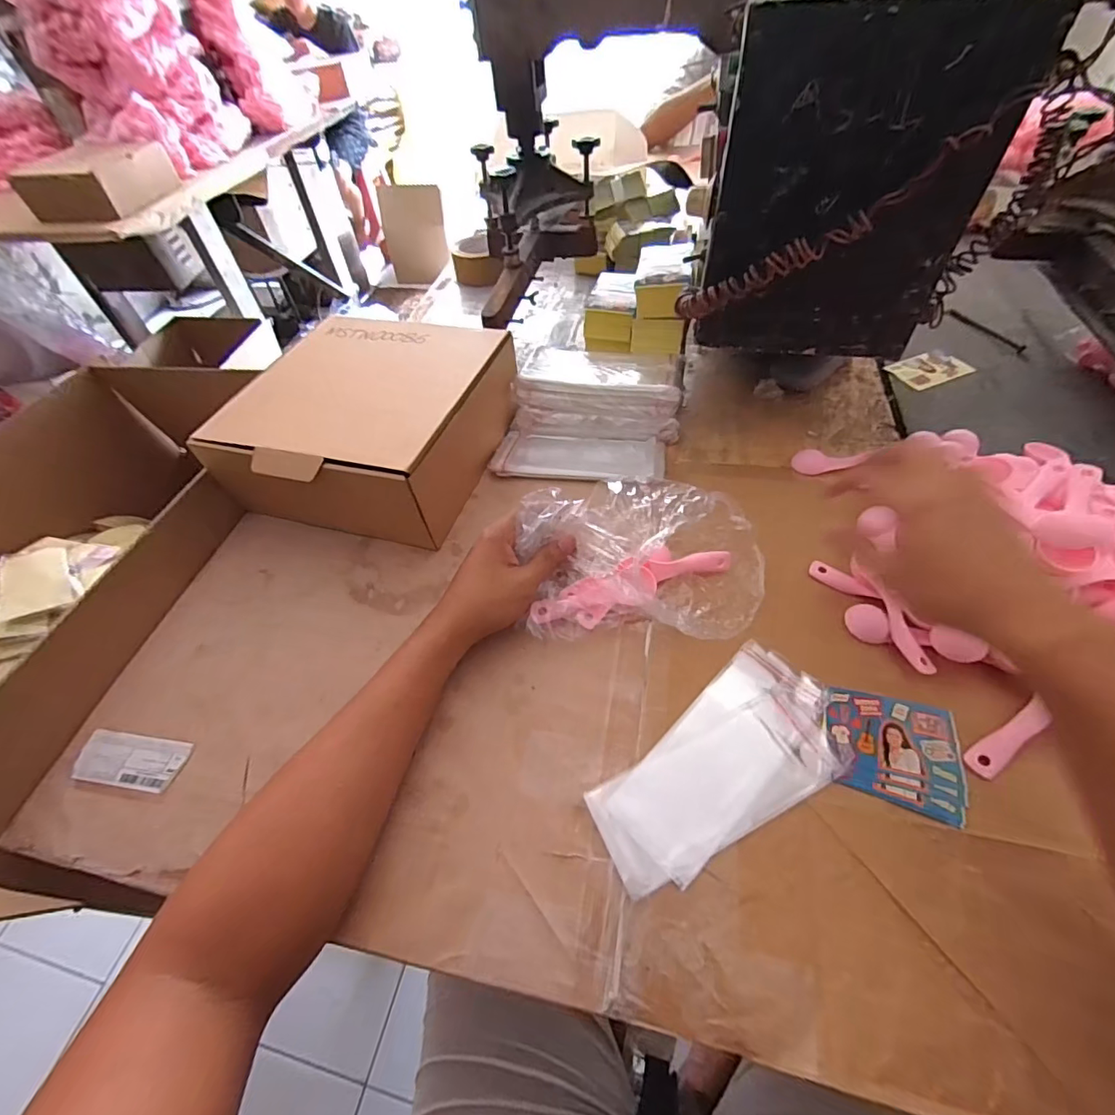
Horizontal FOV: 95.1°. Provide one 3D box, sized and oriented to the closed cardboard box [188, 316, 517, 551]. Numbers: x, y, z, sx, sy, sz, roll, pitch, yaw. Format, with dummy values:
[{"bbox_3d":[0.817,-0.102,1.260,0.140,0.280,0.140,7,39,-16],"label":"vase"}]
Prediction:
[{"bbox_3d":[-0.206,-0.160,0.585,0.255,0.114,0.284,14,55,16],"label":"closed cardboard box"}]

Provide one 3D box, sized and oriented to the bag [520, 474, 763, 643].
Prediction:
[{"bbox_3d":[0.078,-0.001,0.435,0.209,0.102,0.123,-8,52,-1],"label":"bag"}]

